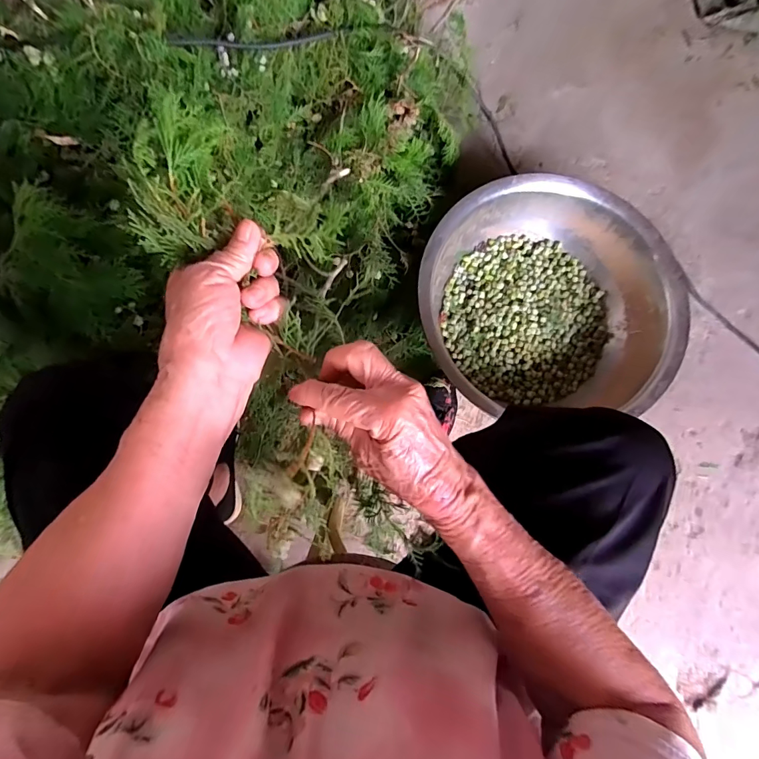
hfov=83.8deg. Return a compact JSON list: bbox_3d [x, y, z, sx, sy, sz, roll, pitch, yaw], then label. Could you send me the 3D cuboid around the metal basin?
[{"bbox_3d":[0.289,-0.142,0.769,0.426,0.150,0.390,0,80,-1],"label":"metal basin"}]

